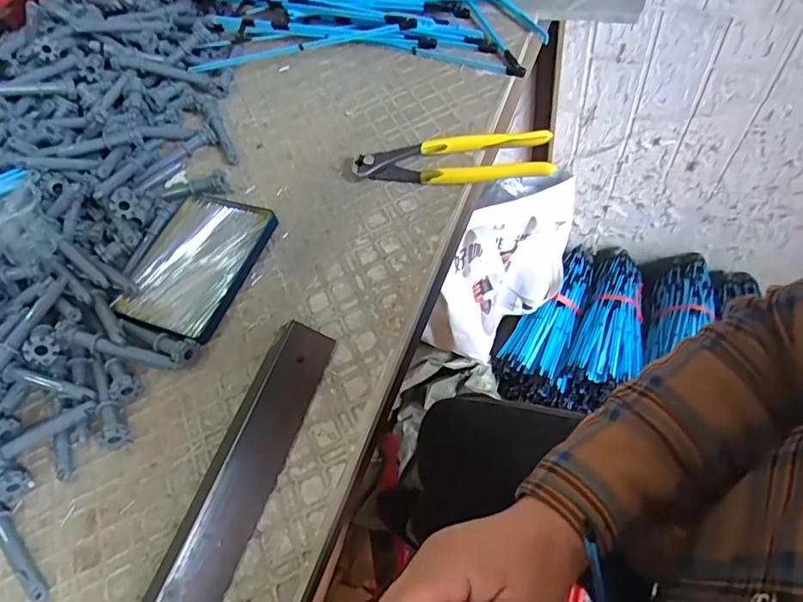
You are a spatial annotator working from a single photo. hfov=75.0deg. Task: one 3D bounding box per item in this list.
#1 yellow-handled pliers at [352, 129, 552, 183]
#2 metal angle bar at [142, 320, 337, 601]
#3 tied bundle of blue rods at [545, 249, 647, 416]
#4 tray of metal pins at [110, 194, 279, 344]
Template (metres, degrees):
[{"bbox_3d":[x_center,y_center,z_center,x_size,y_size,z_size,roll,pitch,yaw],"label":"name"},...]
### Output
[{"bbox_3d":[0.042,-0.120,0.443,0.164,0.016,0.045,2,56,16],"label":"yellow-handled pliers"},{"bbox_3d":[-0.125,0.153,0.312,0.048,0.027,0.311,13,63,17],"label":"metal angle bar"},{"bbox_3d":[0.404,0.062,1.010,0.129,0.126,0.319,21,65,21],"label":"tied bundle of blue rods"},{"bbox_3d":[-0.178,-0.032,0.447,0.108,0.016,0.132,14,64,20],"label":"tray of metal pins"}]

